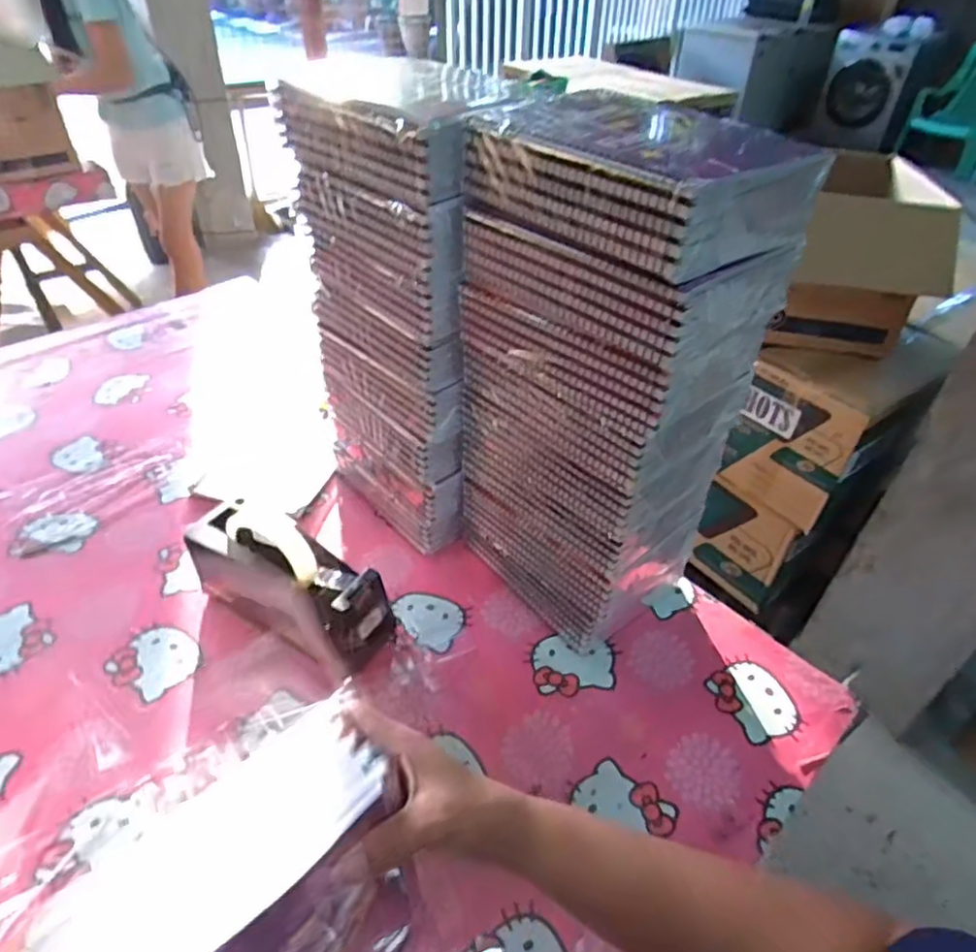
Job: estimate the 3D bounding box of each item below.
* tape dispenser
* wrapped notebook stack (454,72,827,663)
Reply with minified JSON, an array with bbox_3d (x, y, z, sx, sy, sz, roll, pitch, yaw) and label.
[{"bbox_3d":[-0.195,0.107,0.635,0.201,0.112,0.079,21,45,20],"label":"tape dispenser"},{"bbox_3d":[0.100,-0.060,0.581,0.160,0.453,0.214,-30,51,-31],"label":"wrapped notebook stack"}]

